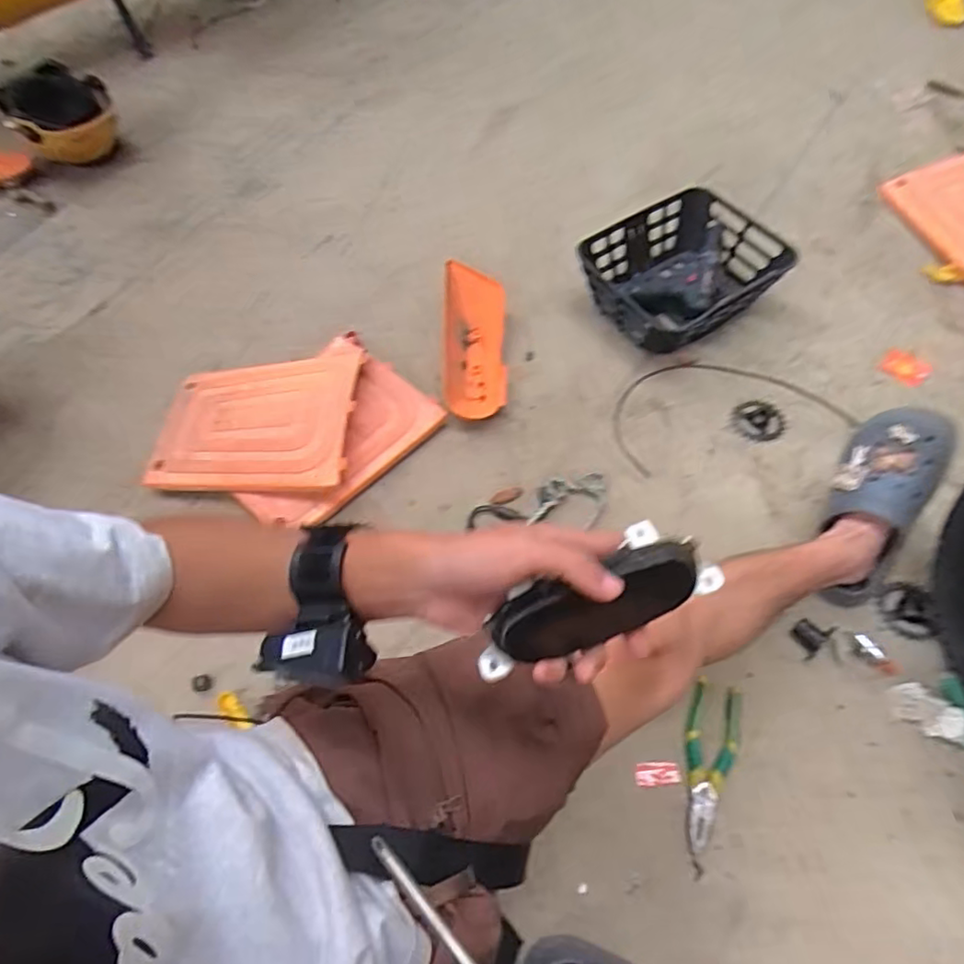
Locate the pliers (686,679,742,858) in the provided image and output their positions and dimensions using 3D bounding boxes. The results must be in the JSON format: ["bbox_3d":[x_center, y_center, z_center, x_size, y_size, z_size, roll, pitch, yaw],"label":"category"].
[{"bbox_3d":[0.277,0.345,0.739,0.063,0.019,0.191,18,63,12],"label":"pliers"}]

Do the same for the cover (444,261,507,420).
[{"bbox_3d":[-0.018,-0.253,1.090,0.116,0.054,0.325,-2,61,2],"label":"cover"}]

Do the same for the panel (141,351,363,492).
[{"bbox_3d":[-0.374,-0.096,0.984,0.346,0.023,0.258,-6,58,11],"label":"panel"}]

